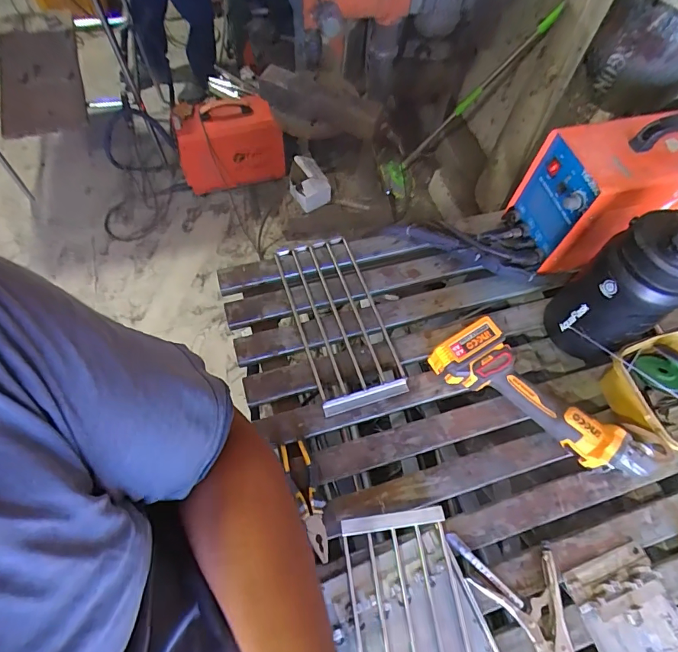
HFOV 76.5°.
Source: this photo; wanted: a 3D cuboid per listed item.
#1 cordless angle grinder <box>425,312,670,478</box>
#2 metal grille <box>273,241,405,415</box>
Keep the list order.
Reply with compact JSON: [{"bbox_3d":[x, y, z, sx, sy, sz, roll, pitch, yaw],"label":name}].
[{"bbox_3d":[0.325,0.130,0.699,0.368,0.083,0.107,37,66,14],"label":"cordless angle grinder"},{"bbox_3d":[-0.003,-0.019,0.798,0.155,0.019,0.349,-15,65,-12],"label":"metal grille"}]

